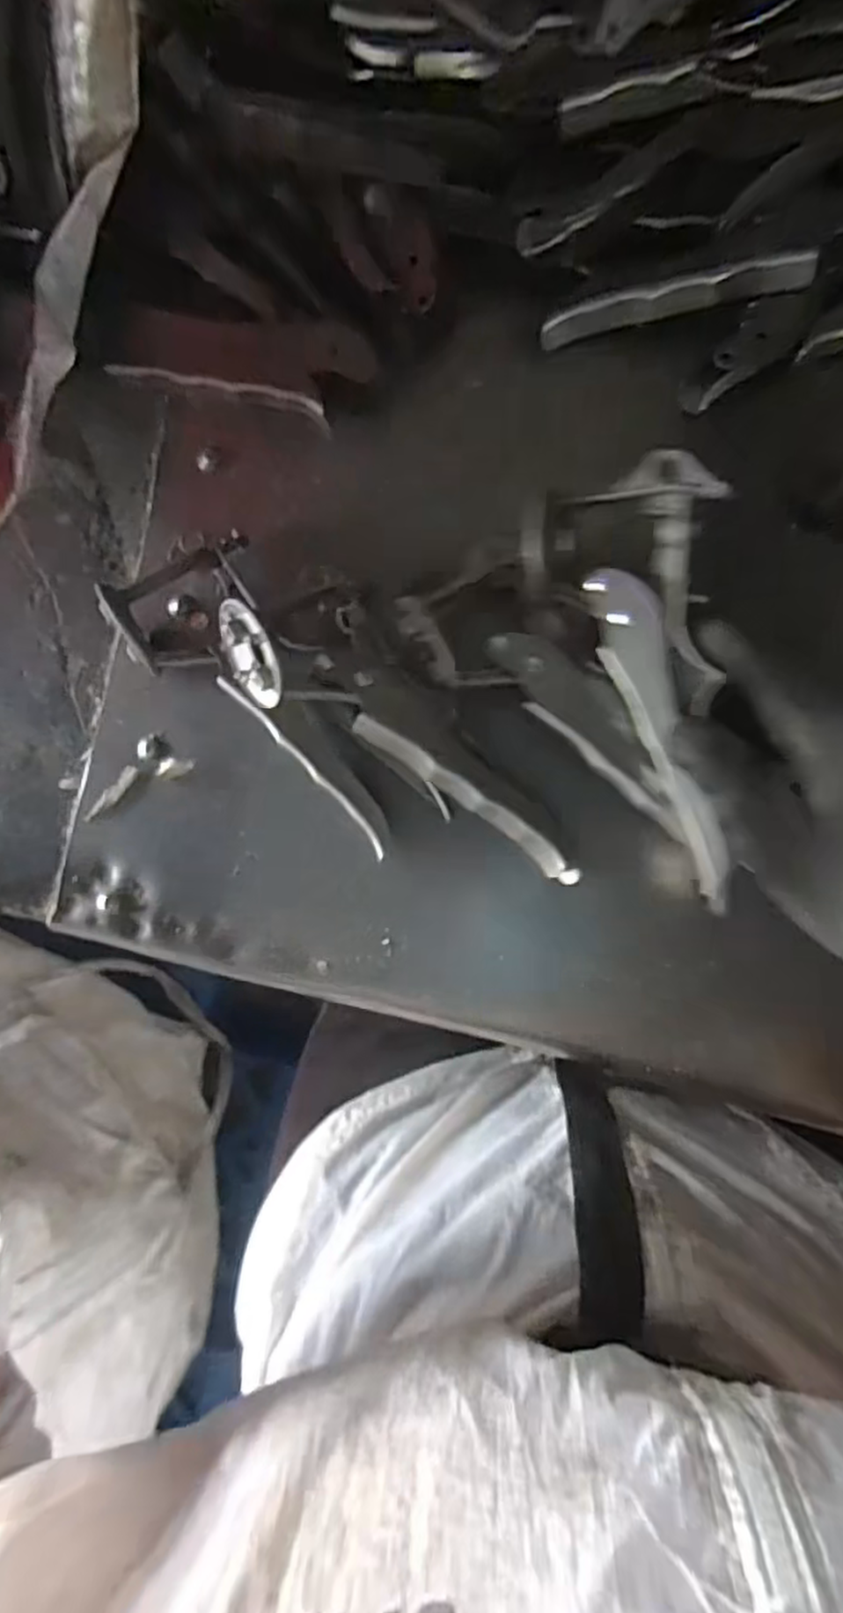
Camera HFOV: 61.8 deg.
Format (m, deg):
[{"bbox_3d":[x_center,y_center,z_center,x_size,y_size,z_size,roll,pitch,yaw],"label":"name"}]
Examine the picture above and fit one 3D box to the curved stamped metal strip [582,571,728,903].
[{"bbox_3d":[0.093,-0.027,0.276,0.024,0.006,0.136,-15,90,27],"label":"curved stamped metal strip"}]

